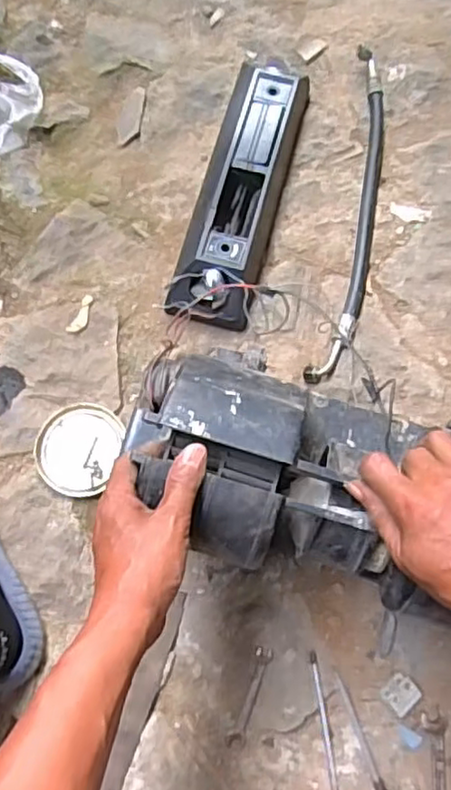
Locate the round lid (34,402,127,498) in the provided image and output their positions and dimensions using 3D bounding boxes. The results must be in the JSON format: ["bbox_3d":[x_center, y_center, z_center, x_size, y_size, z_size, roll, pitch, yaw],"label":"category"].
[{"bbox_3d":[-0.168,0.060,0.751,0.094,0.014,0.104,9,73,1],"label":"round lid"}]

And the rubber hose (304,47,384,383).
[{"bbox_3d":[0.174,-0.248,0.872,0.058,0.034,0.490,11,73,1],"label":"rubber hose"}]

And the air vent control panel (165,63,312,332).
[{"bbox_3d":[0.023,-0.271,0.854,0.104,0.064,0.382,15,73,2],"label":"air vent control panel"}]

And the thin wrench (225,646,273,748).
[{"bbox_3d":[0.026,0.320,0.697,0.021,0.010,0.101,19,74,3],"label":"thin wrench"}]

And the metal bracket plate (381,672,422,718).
[{"bbox_3d":[0.190,0.323,0.708,0.035,0.014,0.034,-38,78,-12],"label":"metal bracket plate"}]

